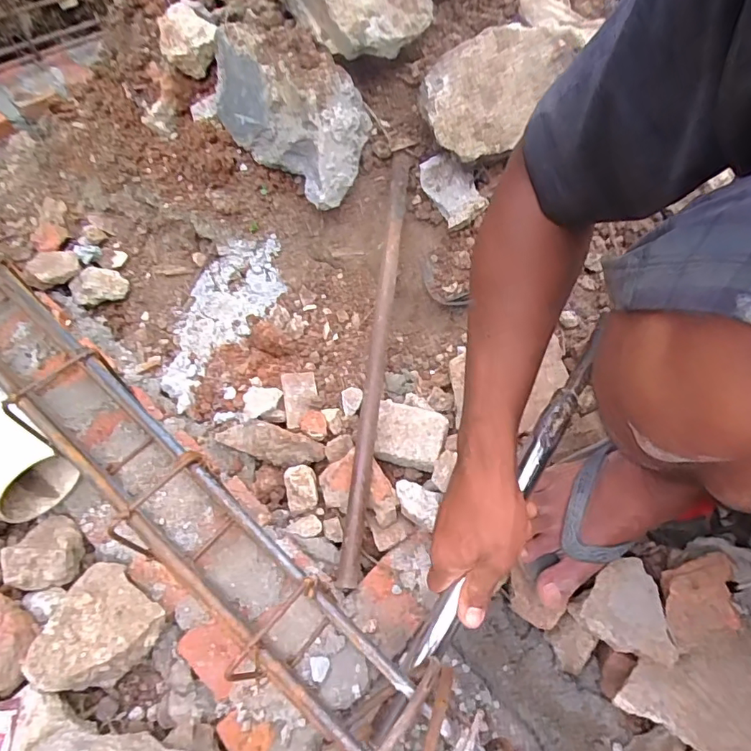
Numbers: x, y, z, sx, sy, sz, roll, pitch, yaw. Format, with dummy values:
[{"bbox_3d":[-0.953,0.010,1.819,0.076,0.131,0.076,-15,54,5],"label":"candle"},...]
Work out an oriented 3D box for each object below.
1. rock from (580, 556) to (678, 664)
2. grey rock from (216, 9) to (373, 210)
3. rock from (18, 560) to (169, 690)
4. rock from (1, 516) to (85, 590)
[{"bbox_3d":[0.239,0.227,0.500,0.067,0.031,0.089,0,58,-4],"label":"rock"},{"bbox_3d":[-0.116,-0.370,0.697,0.242,0.140,0.120,37,63,18],"label":"grey rock"},{"bbox_3d":[-0.279,0.253,0.508,0.100,0.045,0.108,2,58,-3],"label":"rock"},{"bbox_3d":[-0.350,0.187,0.544,0.074,0.043,0.073,2,58,-3],"label":"rock"}]

